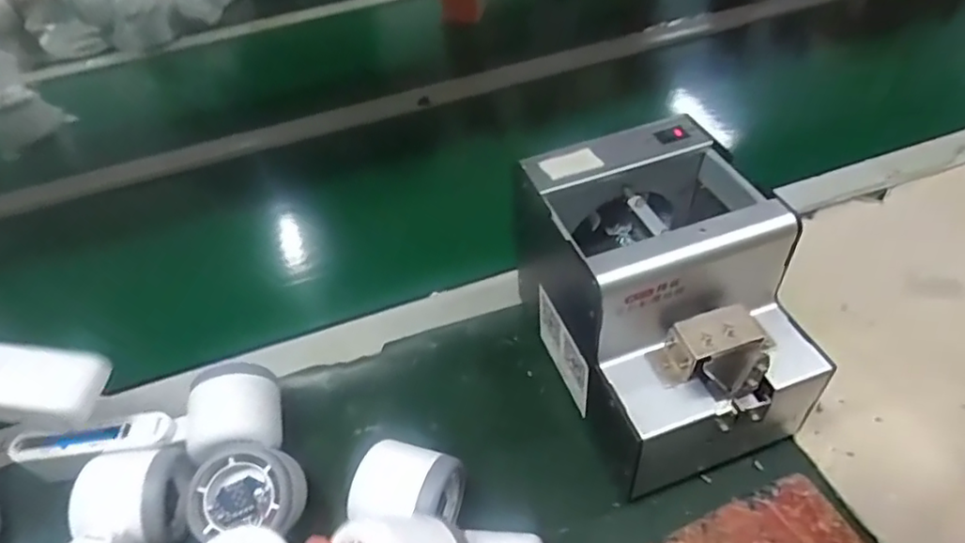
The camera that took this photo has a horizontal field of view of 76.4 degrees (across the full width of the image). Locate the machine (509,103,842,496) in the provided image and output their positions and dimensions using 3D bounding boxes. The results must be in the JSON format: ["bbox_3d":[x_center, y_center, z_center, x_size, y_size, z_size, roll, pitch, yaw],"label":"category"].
[{"bbox_3d":[0.113,0.021,0.397,0.124,0.153,0.166,-18,46,-10],"label":"machine"}]

